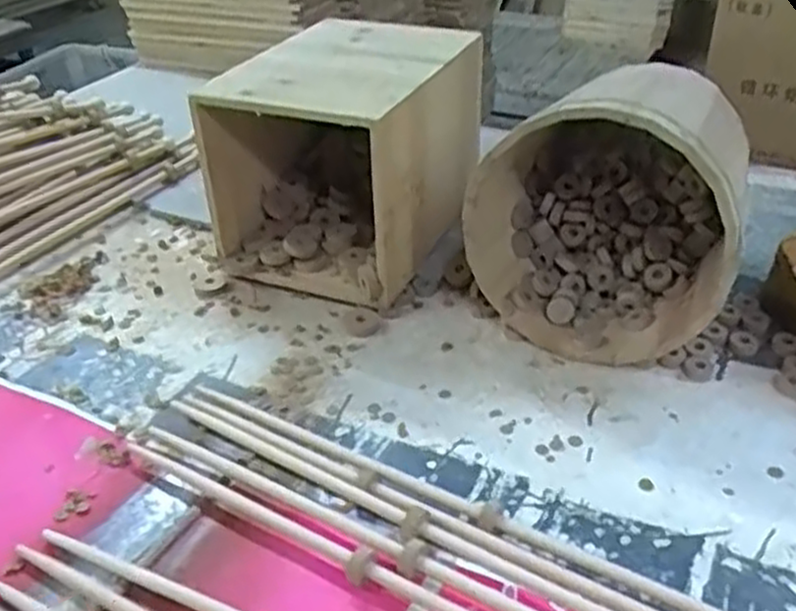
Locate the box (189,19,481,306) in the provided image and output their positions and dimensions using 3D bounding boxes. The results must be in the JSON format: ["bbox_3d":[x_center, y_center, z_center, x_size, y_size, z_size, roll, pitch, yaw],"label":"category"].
[{"bbox_3d":[-0.056,-0.154,0.821,0.212,0.230,0.228,12,37,20],"label":"box"}]

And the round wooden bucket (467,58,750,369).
[{"bbox_3d":[0.212,-0.096,0.720,0.223,0.229,0.213,16,39,26],"label":"round wooden bucket"}]

